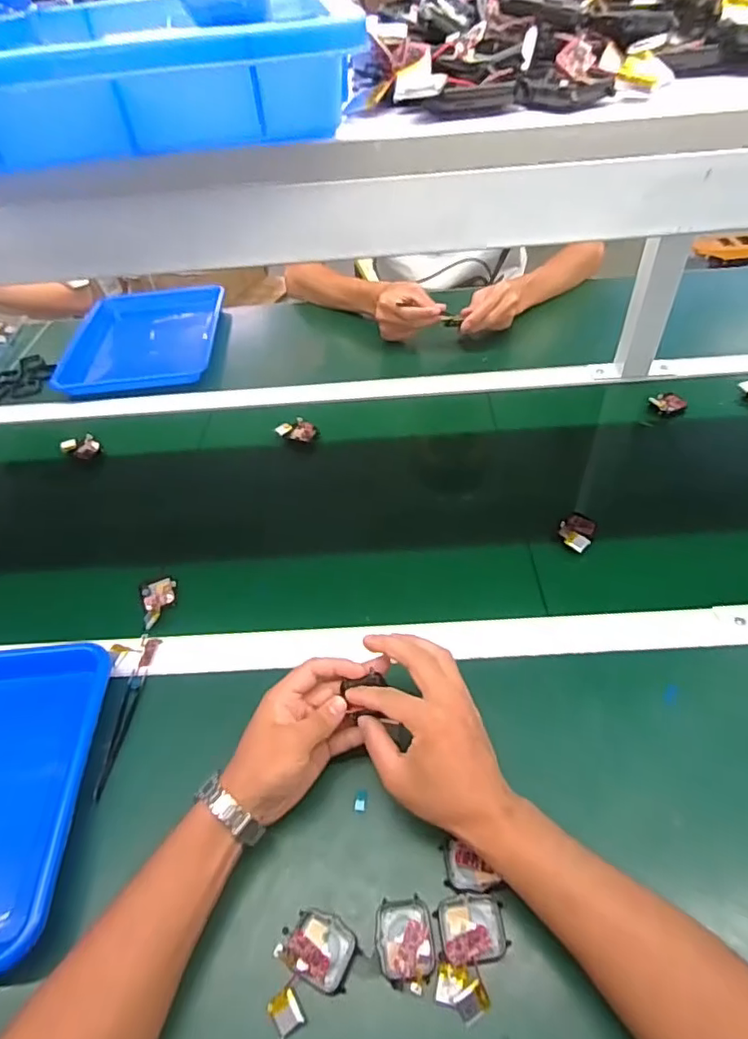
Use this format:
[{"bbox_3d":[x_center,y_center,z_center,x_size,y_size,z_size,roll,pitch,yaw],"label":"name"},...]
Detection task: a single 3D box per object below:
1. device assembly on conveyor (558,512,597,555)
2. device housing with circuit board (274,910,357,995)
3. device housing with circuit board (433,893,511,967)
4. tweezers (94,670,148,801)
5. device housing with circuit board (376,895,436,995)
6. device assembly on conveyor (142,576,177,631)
[{"bbox_3d":[0.227,0.014,0.633,0.037,0.013,0.053,21,52,23],"label":"device assembly on conveyor"},{"bbox_3d":[-0.040,0.299,0.396,0.049,0.016,0.040,14,50,17],"label":"device housing with circuit board"},{"bbox_3d":[0.069,0.286,0.396,0.047,0.011,0.040,-6,47,0],"label":"device housing with circuit board"},{"bbox_3d":[-0.230,0.191,0.516,0.015,0.012,0.120,-4,47,2],"label":"tweezers"},{"bbox_3d":[0.022,0.295,0.394,0.038,0.010,0.052,-8,47,-2],"label":"device housing with circuit board"},{"bbox_3d":[-0.231,0.089,0.607,0.034,0.011,0.059,-13,47,-6],"label":"device assembly on conveyor"}]

